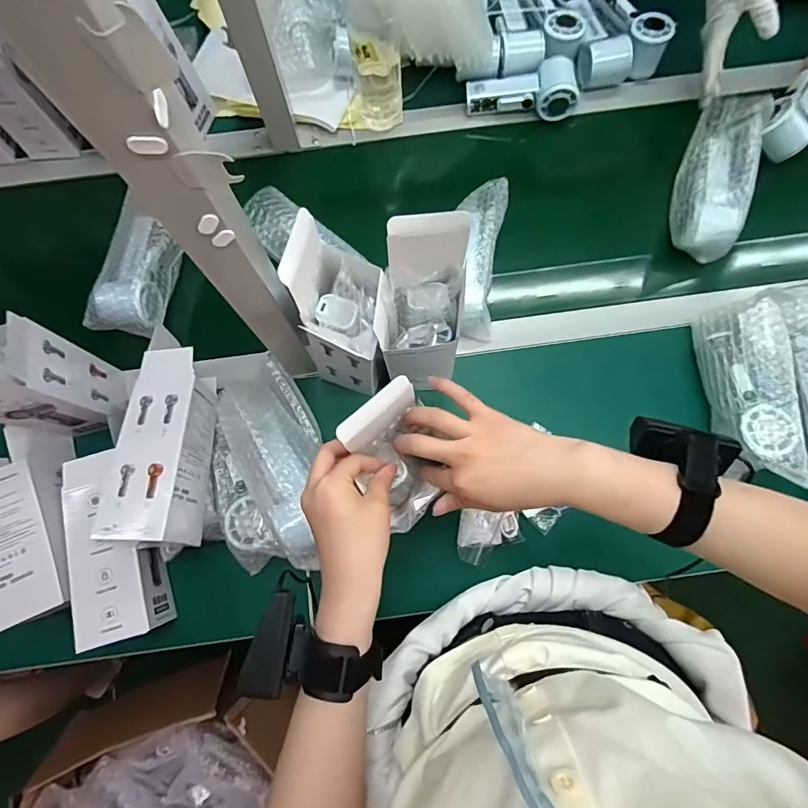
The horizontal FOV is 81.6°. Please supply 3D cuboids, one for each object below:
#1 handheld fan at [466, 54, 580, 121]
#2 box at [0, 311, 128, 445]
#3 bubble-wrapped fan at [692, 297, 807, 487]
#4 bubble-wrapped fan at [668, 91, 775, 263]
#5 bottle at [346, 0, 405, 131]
[{"bbox_3d":[0.167,-0.444,0.663,0.152,0.046,0.065,-4,78,1],"label":"handheld fan"},{"bbox_3d":[-0.388,-0.020,0.501,0.080,0.176,0.084,-10,78,-1],"label":"box"},{"bbox_3d":[0.403,-0.013,0.541,0.066,0.065,0.202,-2,78,1],"label":"bubble-wrapped fan"},{"bbox_3d":[0.402,-0.292,0.604,0.071,0.075,0.200,13,78,4],"label":"bubble-wrapped fan"},{"bbox_3d":[-0.036,-0.448,0.587,0.064,0.221,0.062,-4,78,1],"label":"bottle"}]

